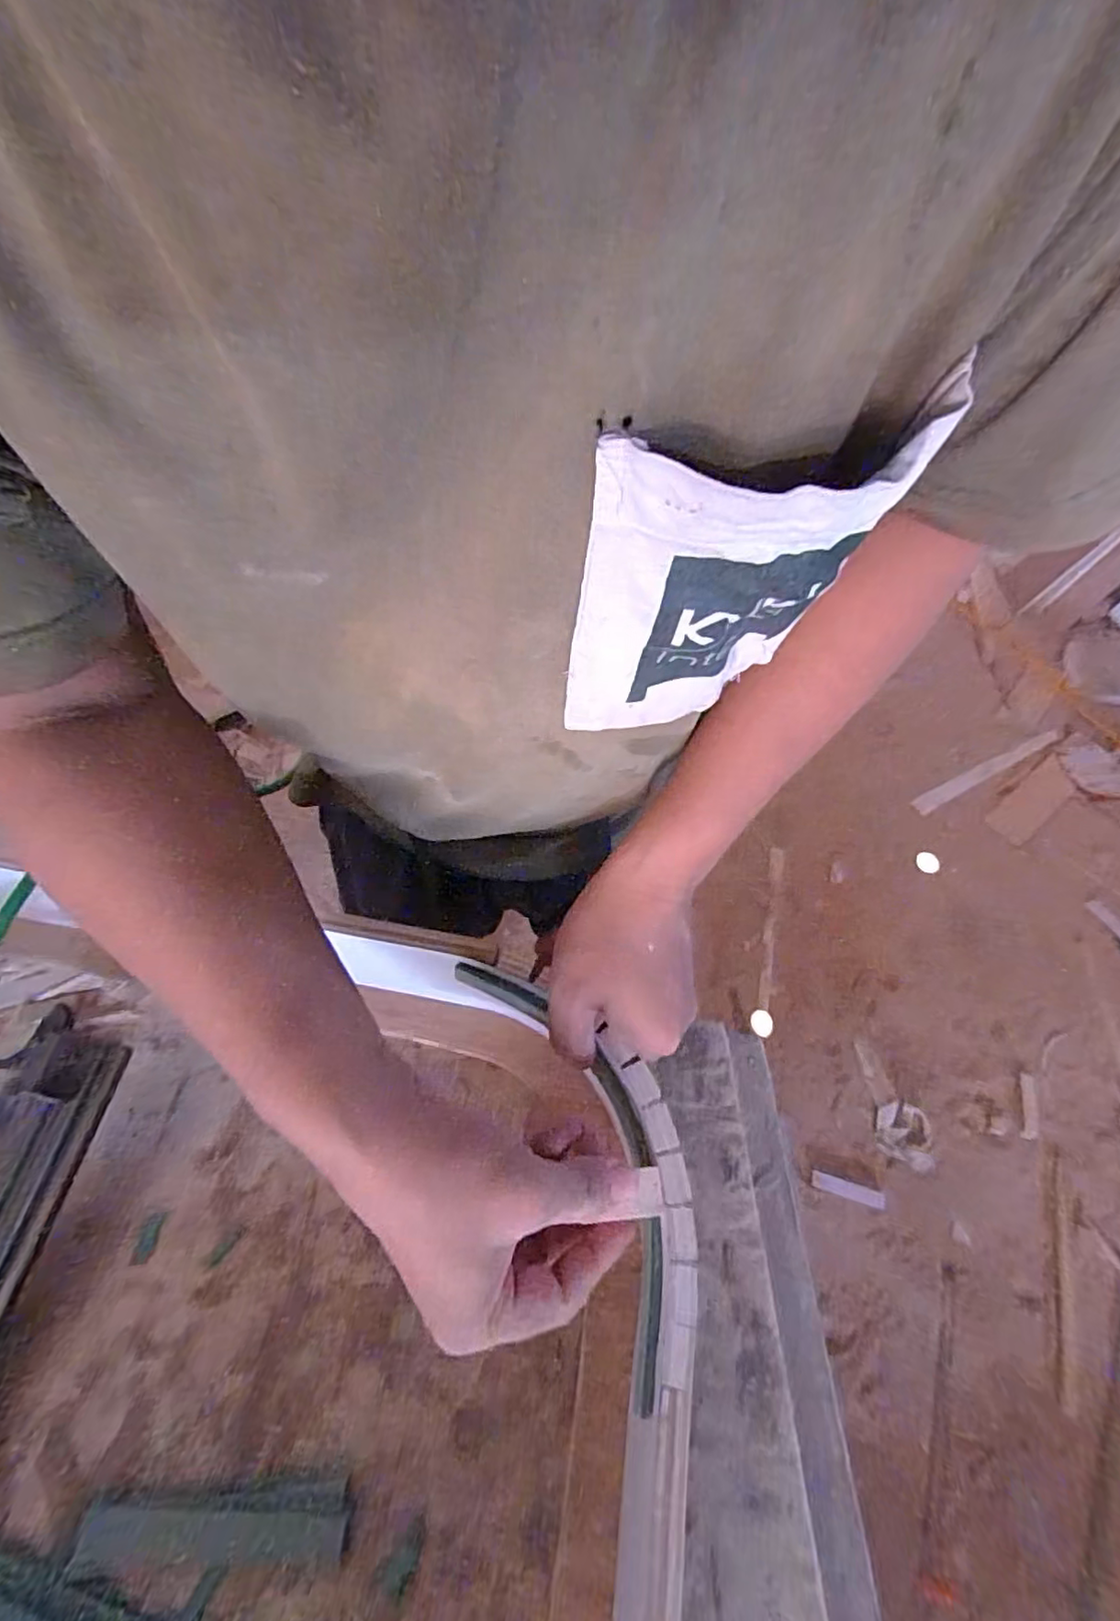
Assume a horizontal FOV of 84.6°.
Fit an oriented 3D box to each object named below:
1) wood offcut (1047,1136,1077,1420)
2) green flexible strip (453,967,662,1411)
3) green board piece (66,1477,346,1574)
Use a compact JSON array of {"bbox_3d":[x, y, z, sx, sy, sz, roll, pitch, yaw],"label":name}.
[{"bbox_3d":[0.839,0.765,1.031,0.026,0.007,0.379,19,56,11],"label":"wood offcut"},{"bbox_3d":[0.011,0.169,0.327,0.058,0.030,0.213,-22,59,-17],"label":"green flexible strip"},{"bbox_3d":[-0.165,0.342,0.293,0.119,0.010,0.024,-1,55,-3],"label":"green board piece"}]

